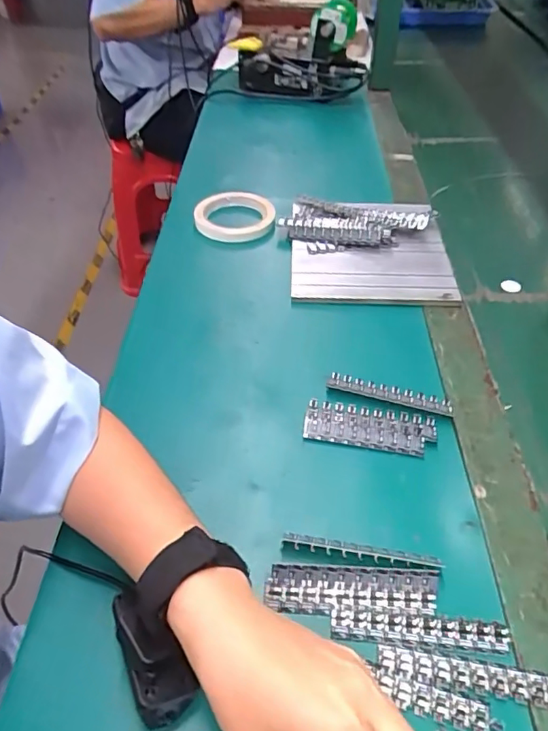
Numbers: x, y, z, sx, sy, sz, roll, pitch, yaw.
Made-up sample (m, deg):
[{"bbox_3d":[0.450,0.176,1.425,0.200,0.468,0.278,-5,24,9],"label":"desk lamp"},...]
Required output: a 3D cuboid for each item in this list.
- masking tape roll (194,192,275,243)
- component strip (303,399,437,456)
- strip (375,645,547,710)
[{"bbox_3d":[-0.052,-0.193,0.668,0.098,0.020,0.098,0,45,0],"label":"masking tape roll"},{"bbox_3d":[0.080,0.051,0.433,0.106,0.009,0.036,6,46,6],"label":"component strip"},{"bbox_3d":[0.117,0.185,0.309,0.109,0.004,0.018,7,46,7],"label":"strip"}]

